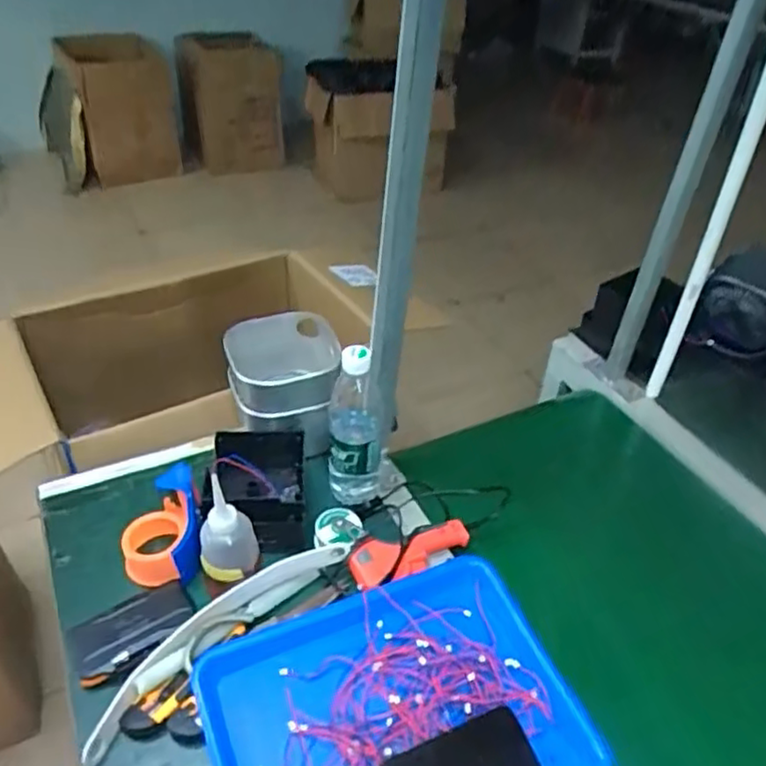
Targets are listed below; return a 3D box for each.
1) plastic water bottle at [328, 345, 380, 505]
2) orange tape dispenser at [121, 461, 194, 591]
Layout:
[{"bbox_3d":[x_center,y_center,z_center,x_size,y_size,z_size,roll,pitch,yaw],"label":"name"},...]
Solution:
[{"bbox_3d":[-0.036,0.050,0.820,0.066,0.223,0.072,1,40,-3],"label":"plastic water bottle"},{"bbox_3d":[-0.263,0.155,0.796,0.078,0.049,0.162,-3,41,-8],"label":"orange tape dispenser"}]

